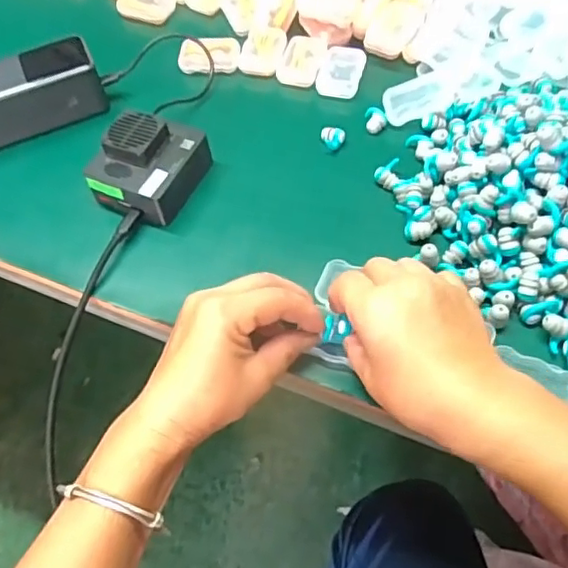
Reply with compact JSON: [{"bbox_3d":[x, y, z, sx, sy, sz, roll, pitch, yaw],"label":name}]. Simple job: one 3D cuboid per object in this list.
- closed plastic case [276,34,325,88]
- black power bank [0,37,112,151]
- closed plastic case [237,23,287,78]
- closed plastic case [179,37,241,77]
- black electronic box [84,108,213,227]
[{"bbox_3d":[0.017,-0.209,0.554,0.037,0.014,0.056,10,59,11],"label":"closed plastic case"},{"bbox_3d":[-0.224,-0.164,0.517,0.132,0.050,0.052,-24,59,-11],"label":"black power bank"},{"bbox_3d":[-0.019,-0.221,0.561,0.039,0.015,0.054,11,59,11],"label":"closed plastic case"},{"bbox_3d":[-0.070,-0.214,0.555,0.056,0.021,0.032,-3,57,2],"label":"closed plastic case"},{"bbox_3d":[-0.108,-0.095,0.470,0.069,0.051,0.077,20,61,16],"label":"black electronic box"}]

